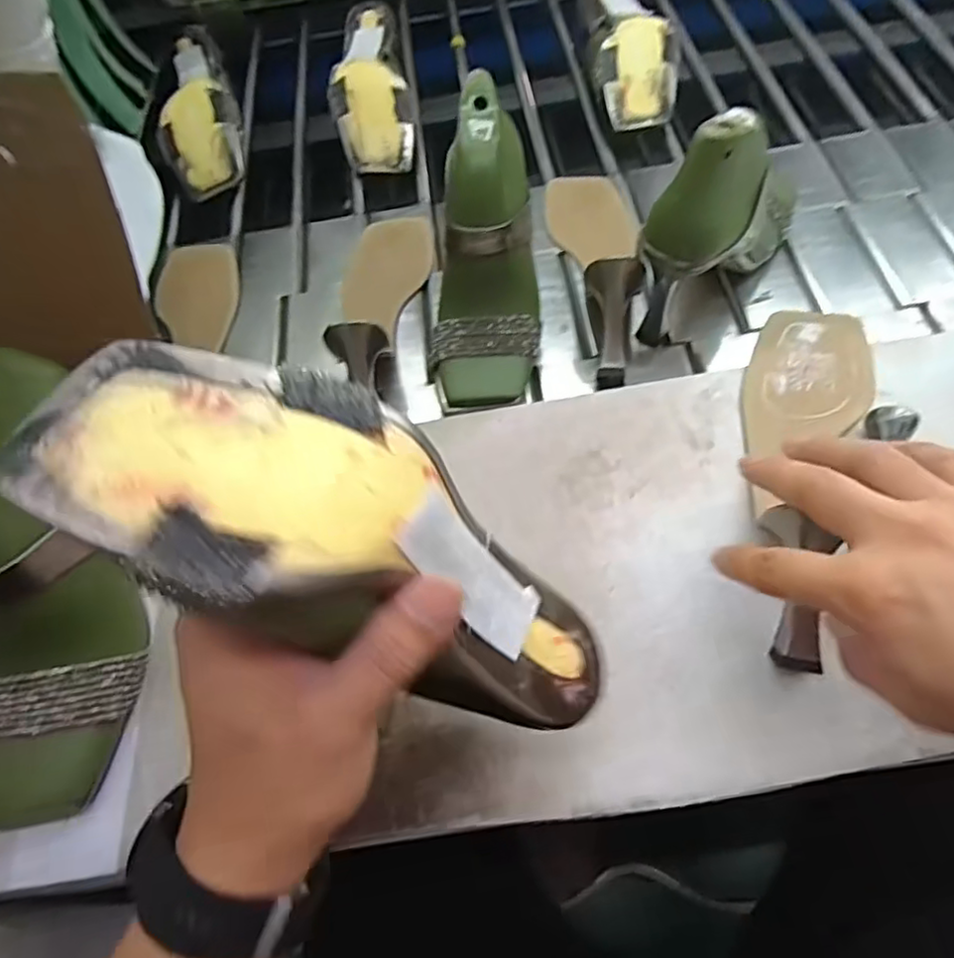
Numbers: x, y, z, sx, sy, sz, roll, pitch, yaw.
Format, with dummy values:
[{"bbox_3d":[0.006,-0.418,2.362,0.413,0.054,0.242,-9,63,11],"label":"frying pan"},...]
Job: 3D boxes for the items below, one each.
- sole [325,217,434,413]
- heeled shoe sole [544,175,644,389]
[{"bbox_3d":[-0.082,-0.150,0.578,0.077,0.090,0.222,-1,47,4],"label":"sole"},{"bbox_3d":[0.097,-0.194,0.555,0.079,0.069,0.245,2,59,6],"label":"heeled shoe sole"}]

